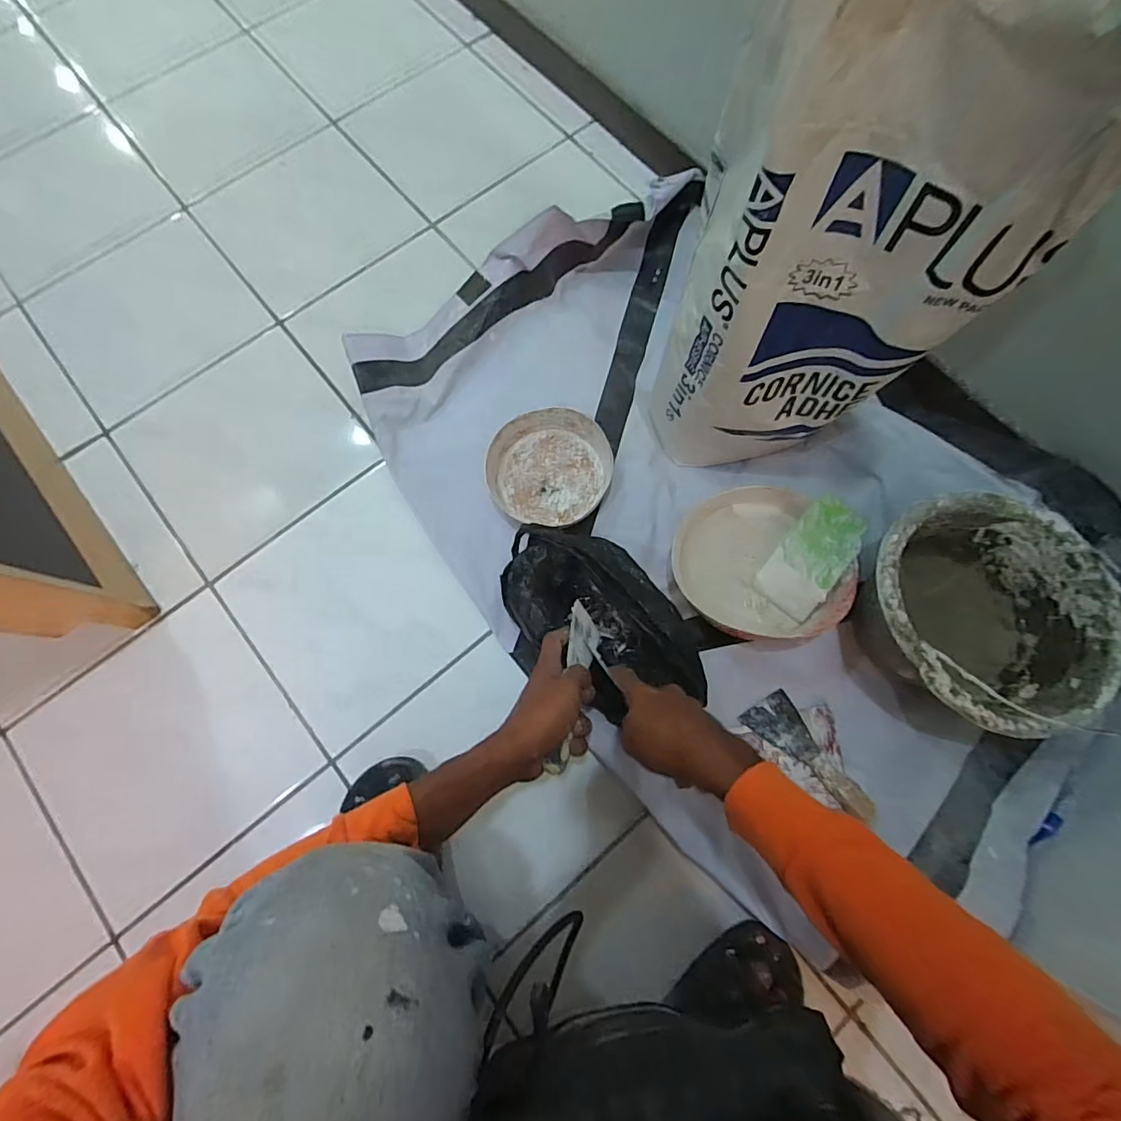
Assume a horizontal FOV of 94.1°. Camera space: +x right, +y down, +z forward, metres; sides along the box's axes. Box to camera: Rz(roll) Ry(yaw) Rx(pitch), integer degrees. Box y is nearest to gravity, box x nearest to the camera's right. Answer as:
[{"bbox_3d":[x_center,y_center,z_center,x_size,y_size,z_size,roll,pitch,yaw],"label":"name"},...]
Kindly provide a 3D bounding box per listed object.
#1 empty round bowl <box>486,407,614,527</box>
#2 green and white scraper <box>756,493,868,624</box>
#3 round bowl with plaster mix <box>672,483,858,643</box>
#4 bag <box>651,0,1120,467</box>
[{"bbox_3d":[-0.015,-0.131,0.731,0.165,0.042,0.157,0,75,0],"label":"empty round bowl"},{"bbox_3d":[0.320,-0.002,0.662,0.081,0.007,0.146,40,109,23],"label":"green and white scraper"},{"bbox_3d":[0.255,0.005,0.663,0.202,0.062,0.184,0,75,0],"label":"round bowl with plaster mix"},{"bbox_3d":[0.243,-0.253,0.514,0.250,0.514,0.138,12,75,3],"label":"bag"}]

